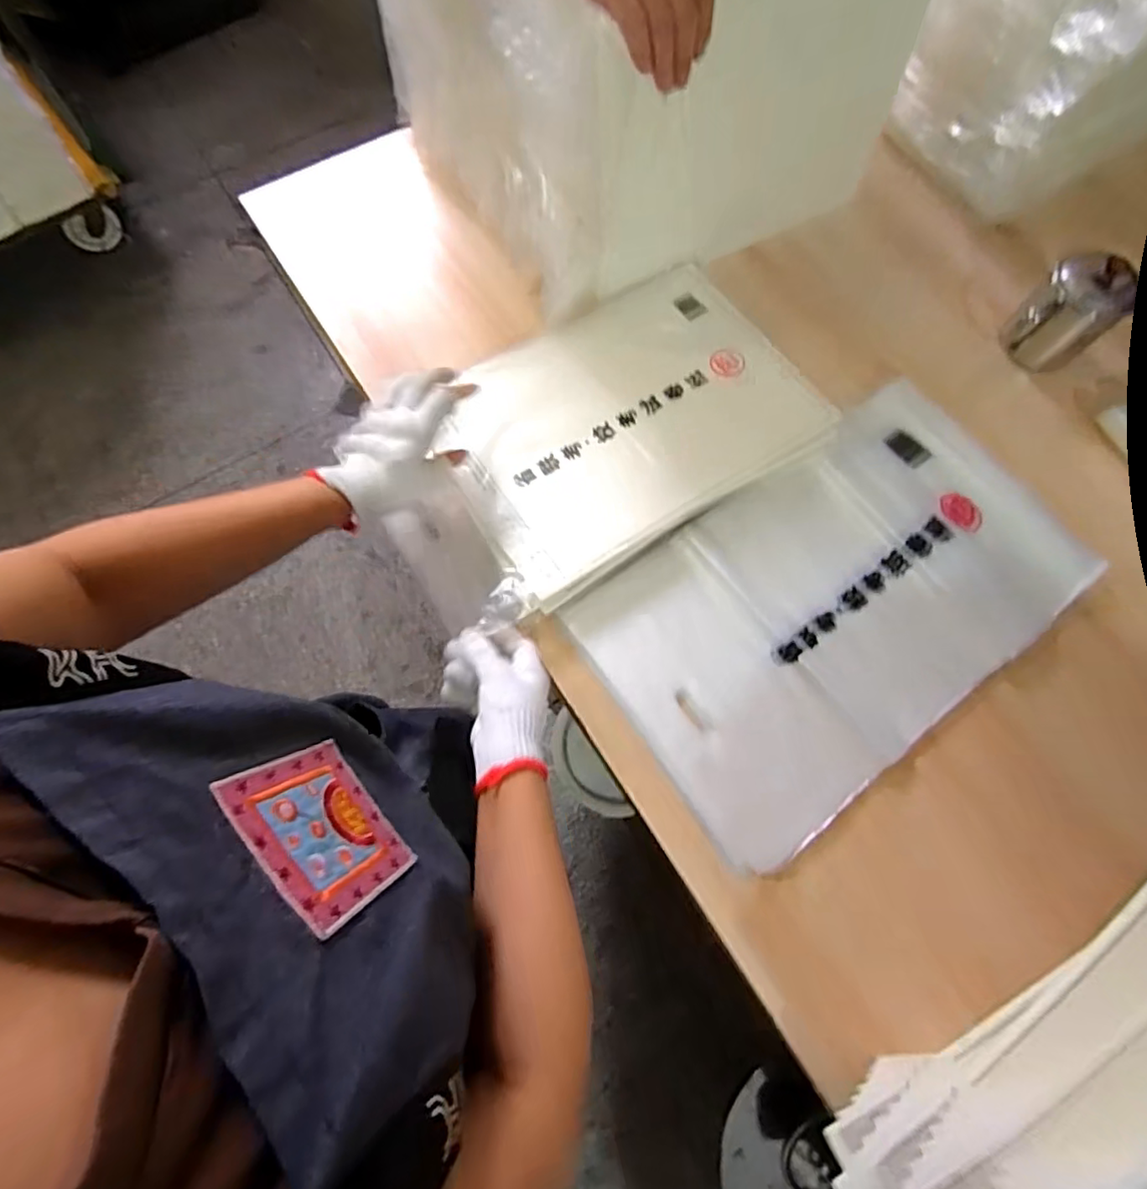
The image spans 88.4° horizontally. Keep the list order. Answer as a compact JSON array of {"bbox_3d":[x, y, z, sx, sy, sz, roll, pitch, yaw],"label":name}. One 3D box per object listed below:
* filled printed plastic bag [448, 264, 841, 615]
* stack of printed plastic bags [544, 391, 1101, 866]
[{"bbox_3d":[0.054,-0.186,0.622,0.369,0.017,0.267,-31,75,-10],"label":"filled printed plastic bag"},{"bbox_3d":[0.256,0.004,0.579,0.466,0.021,0.287,-34,76,-11],"label":"stack of printed plastic bags"}]

